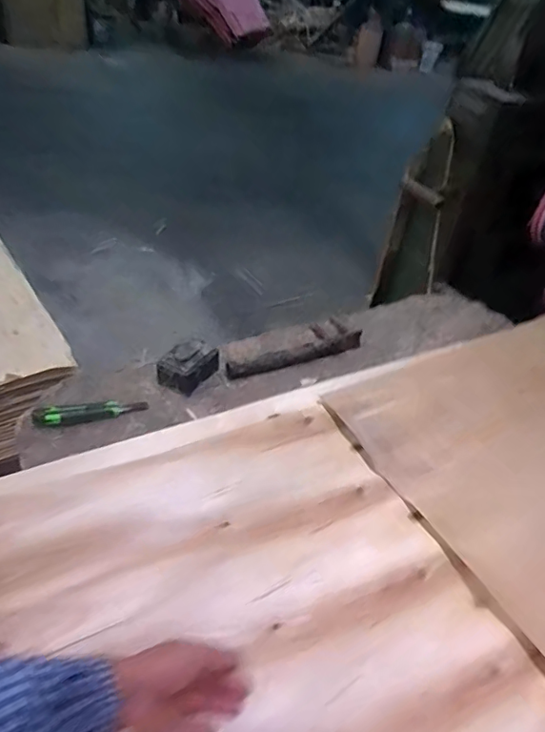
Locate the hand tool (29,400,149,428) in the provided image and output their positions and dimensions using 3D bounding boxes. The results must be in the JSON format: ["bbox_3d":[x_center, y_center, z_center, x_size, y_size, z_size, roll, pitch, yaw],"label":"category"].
[{"bbox_3d":[-0.320,0.079,0.953,0.190,0.037,0.034,-7,43,-22],"label":"hand tool"}]

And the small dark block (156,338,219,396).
[{"bbox_3d":[-0.162,-0.001,1.044,0.070,0.069,0.116,23,42,20],"label":"small dark block"}]

